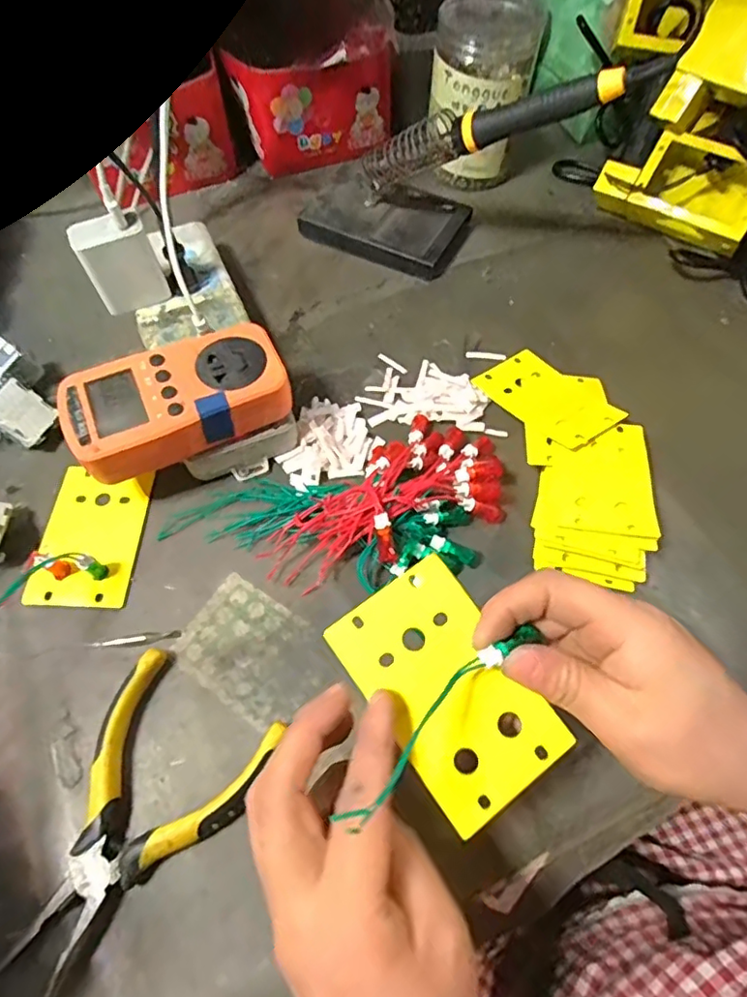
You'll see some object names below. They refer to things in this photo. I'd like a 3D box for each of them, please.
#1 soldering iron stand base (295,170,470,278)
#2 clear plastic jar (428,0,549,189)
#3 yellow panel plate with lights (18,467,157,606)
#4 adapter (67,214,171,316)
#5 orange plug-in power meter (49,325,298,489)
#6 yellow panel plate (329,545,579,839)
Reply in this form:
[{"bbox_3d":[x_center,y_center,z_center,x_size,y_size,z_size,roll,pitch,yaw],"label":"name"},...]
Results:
[{"bbox_3d":[0.013,-0.247,0.497,0.129,0.023,0.087,26,64,12],"label":"soldering iron stand base"},{"bbox_3d":[0.096,-0.357,0.502,0.083,0.124,0.086,30,65,14],"label":"clear plastic jar"},{"bbox_3d":[-0.175,0.019,0.345,0.059,0.020,0.090,3,62,0],"label":"yellow panel plate with lights"},{"bbox_3d":[-0.174,-0.163,0.391,0.049,0.056,0.025,-19,63,-10],"label":"adapter"},{"bbox_3d":[-0.117,-0.060,0.341,0.125,0.029,0.064,-23,64,-12],"label":"orange plug-in power meter"},{"bbox_3d":[0.031,0.078,0.233,0.059,0.004,0.096,-35,79,-10],"label":"yellow panel plate"}]

